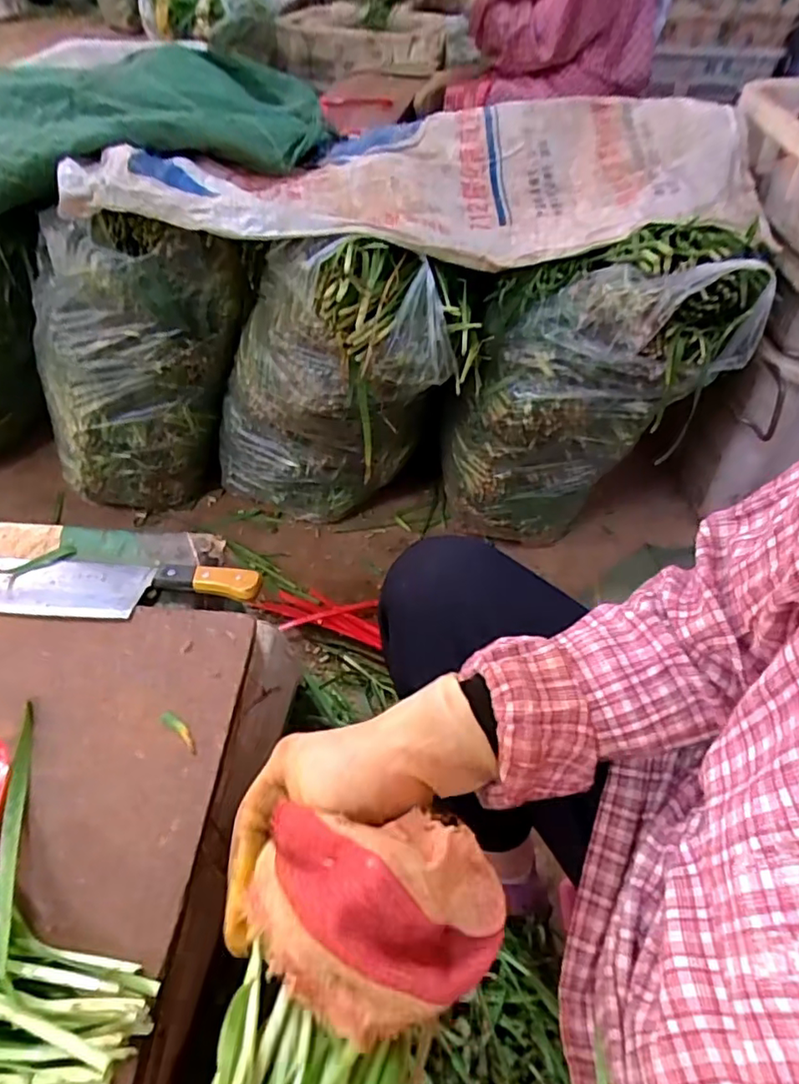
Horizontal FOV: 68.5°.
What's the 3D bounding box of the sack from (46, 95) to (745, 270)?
[{"bbox_3d":[0.043,-0.542,0.878,0.923,0.109,0.376,-1,50,-1],"label":"sack"}]

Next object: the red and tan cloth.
[{"bbox_3d":[-0.011,0.179,0.285,0.120,0.050,0.089,0,50,0],"label":"red and tan cloth"}]

